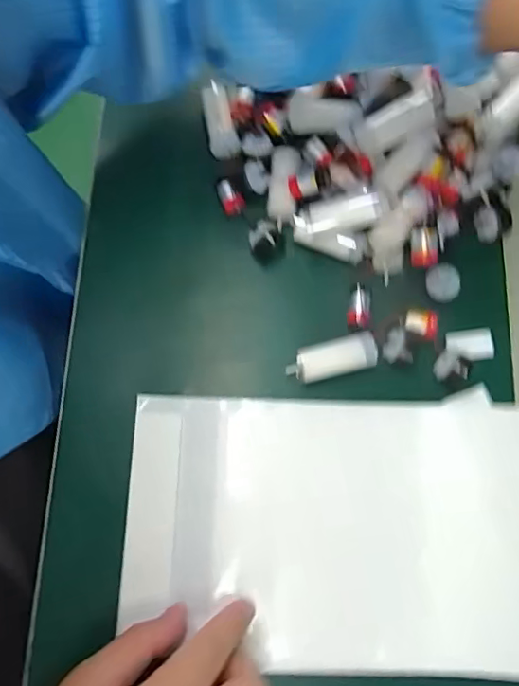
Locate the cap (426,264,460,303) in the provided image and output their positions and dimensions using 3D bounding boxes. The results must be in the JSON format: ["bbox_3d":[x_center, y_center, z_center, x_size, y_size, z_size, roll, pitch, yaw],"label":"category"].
[{"bbox_3d":[0.122,-0.039,0.360,0.018,0.016,0.024,-17,76,-4],"label":"cap"}]

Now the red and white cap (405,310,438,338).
[{"bbox_3d":[0.105,-0.014,0.348,0.022,0.012,0.016,16,76,4],"label":"red and white cap"}]

